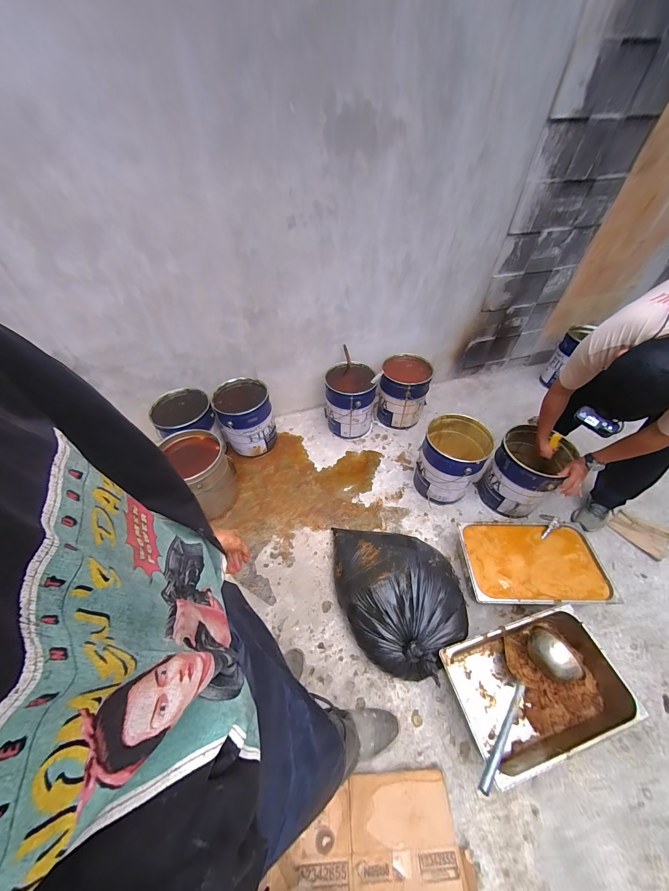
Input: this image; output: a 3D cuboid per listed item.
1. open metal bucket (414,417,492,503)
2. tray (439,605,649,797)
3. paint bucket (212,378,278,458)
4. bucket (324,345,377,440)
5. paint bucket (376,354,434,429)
[{"bbox_3d":[0.550,0.075,1.408,0.271,0.336,0.285,-2,49,2],"label":"open metal bucket"},{"bbox_3d":[0.616,0.759,0.941,0.539,0.135,0.311,-15,50,-9],"label":"tray"},{"bbox_3d":[-0.466,-0.128,1.616,0.269,0.376,0.270,0,49,1],"label":"paint bucket"},{"bbox_3d":[0.090,-0.258,1.719,0.269,0.363,0.292,-2,49,2],"label":"bucket"},{"bbox_3d":[0.402,-0.305,1.743,0.262,0.378,0.262,-2,49,2],"label":"paint bucket"}]

